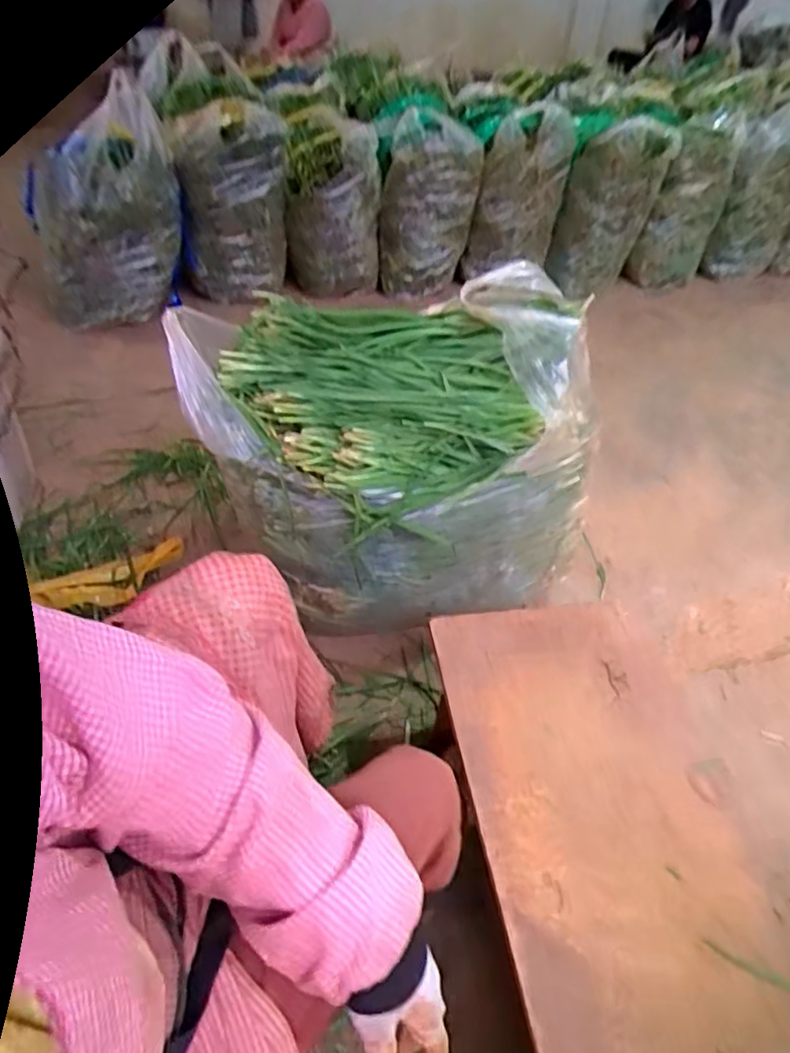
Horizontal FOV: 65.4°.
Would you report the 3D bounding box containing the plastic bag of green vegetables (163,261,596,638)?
[{"bbox_3d":[-0.004,-0.094,0.942,0.549,0.459,0.319,-11,45,-16],"label":"plastic bag of green vegetables"}]

